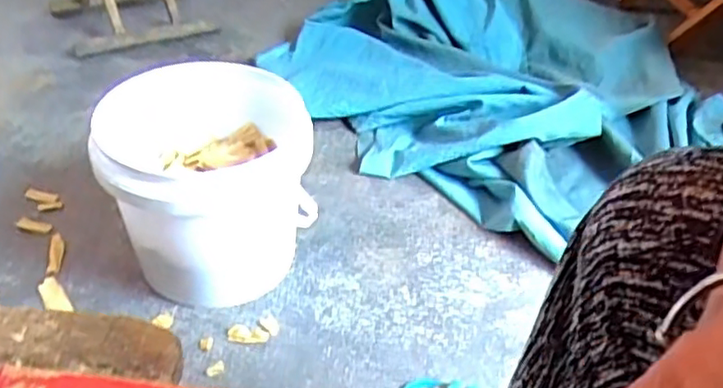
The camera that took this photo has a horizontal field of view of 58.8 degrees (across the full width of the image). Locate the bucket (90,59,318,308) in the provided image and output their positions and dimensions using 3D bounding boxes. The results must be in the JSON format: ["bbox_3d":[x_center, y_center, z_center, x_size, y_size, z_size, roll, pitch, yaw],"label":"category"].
[{"bbox_3d":[-0.185,-0.007,0.835,0.229,0.229,0.257,-2,40,-8],"label":"bucket"}]

